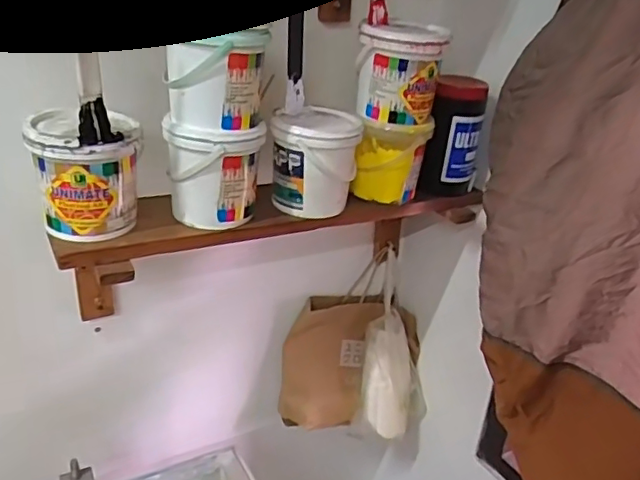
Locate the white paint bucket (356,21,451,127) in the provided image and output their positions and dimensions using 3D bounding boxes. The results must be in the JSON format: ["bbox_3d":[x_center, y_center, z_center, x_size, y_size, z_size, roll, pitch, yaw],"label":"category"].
[{"bbox_3d":[0.112,-0.237,0.827,0.118,0.126,0.104,6,25,4],"label":"white paint bucket"}]

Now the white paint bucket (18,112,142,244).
[{"bbox_3d":[-0.275,-0.075,0.688,0.124,0.130,0.109,-6,27,-22],"label":"white paint bucket"}]

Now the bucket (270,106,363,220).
[{"bbox_3d":[-0.007,-0.106,0.808,0.114,0.129,0.114,3,25,-2],"label":"bucket"}]

